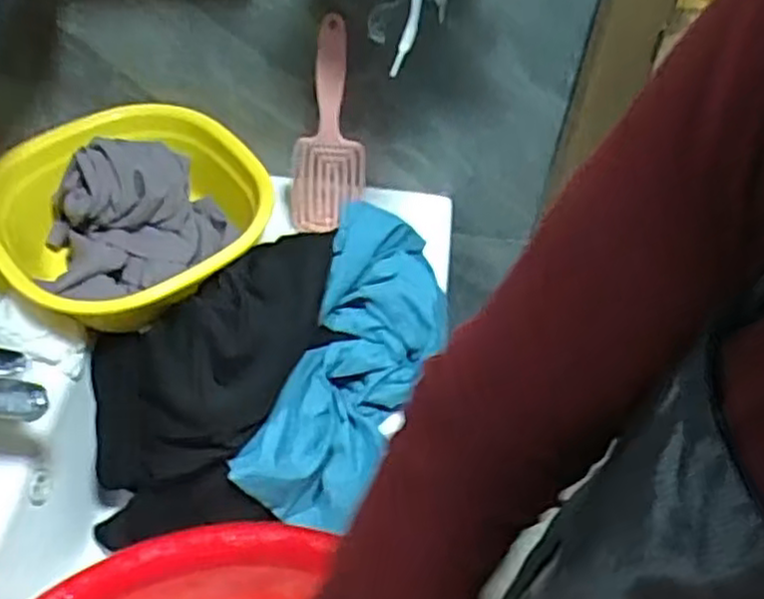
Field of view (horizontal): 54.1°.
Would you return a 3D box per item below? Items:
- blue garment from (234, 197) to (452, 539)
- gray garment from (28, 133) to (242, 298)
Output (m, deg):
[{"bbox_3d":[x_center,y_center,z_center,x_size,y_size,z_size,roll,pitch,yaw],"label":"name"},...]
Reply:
[{"bbox_3d":[-0.024,0.062,0.673,0.141,0.076,0.291,20,83,12],"label":"blue garment"},{"bbox_3d":[-0.252,-0.094,0.762,0.184,0.096,0.182,-12,52,-13],"label":"gray garment"}]

